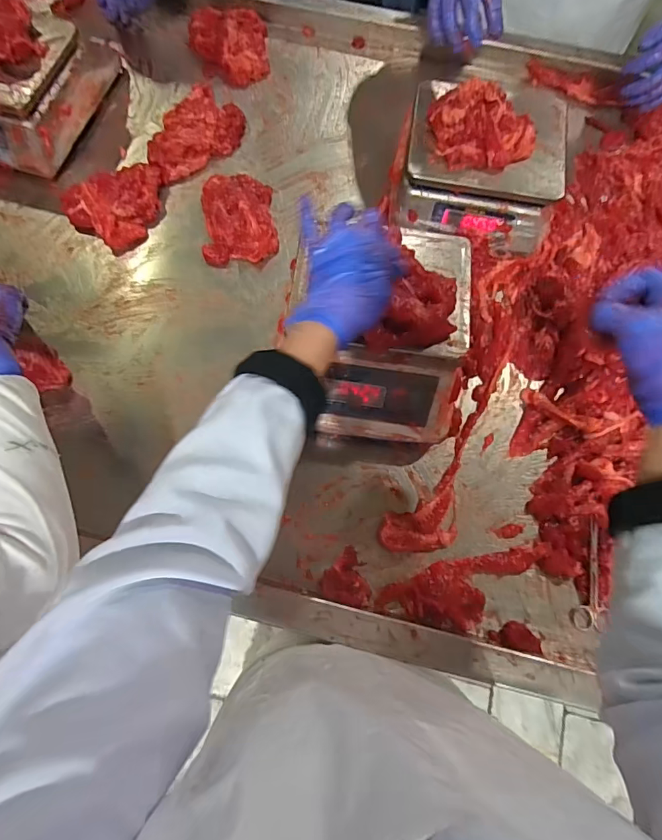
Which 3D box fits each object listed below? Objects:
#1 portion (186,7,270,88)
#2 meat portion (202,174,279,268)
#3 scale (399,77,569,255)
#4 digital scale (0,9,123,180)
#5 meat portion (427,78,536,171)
[{"bbox_3d":[-0.185,-0.674,0.830,0.140,0.043,0.158,-5,73,-3],"label":"portion"},{"bbox_3d":[-0.144,-0.319,0.719,0.113,0.043,0.141,-4,73,-2],"label":"meat portion"},{"bbox_3d":[0.226,-0.382,0.705,0.235,0.118,0.207,9,73,2],"label":"scale"},{"bbox_3d":[-0.513,-0.551,0.740,0.229,0.113,0.267,18,73,5],"label":"digital scale"},{"bbox_3d":[0.211,-0.404,0.636,0.143,0.068,0.095,3,73,0],"label":"meat portion"}]

